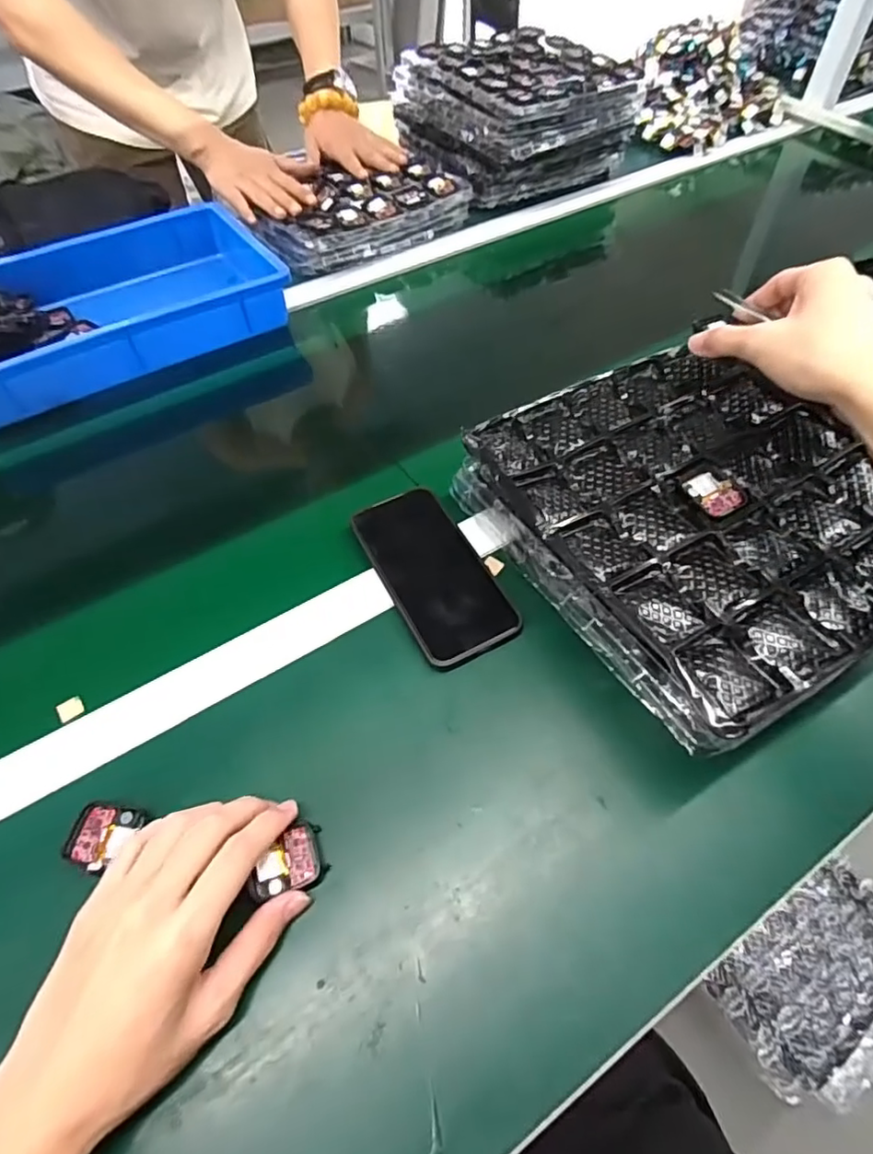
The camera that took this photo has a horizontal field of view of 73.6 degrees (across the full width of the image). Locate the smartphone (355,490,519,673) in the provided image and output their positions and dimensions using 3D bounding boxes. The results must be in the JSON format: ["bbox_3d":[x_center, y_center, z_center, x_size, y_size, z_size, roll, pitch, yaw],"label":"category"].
[{"bbox_3d":[-0.003,-0.006,0.461,0.077,0.012,0.158,-23,57,-15],"label":"smartphone"}]

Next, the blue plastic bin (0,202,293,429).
[{"bbox_3d":[-0.376,-0.309,0.668,0.361,0.067,0.248,-29,59,-18],"label":"blue plastic bin"}]

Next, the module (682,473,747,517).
[{"bbox_3d":[0.202,-0.060,0.424,0.032,0.005,0.038,-20,56,-13],"label":"module"}]

